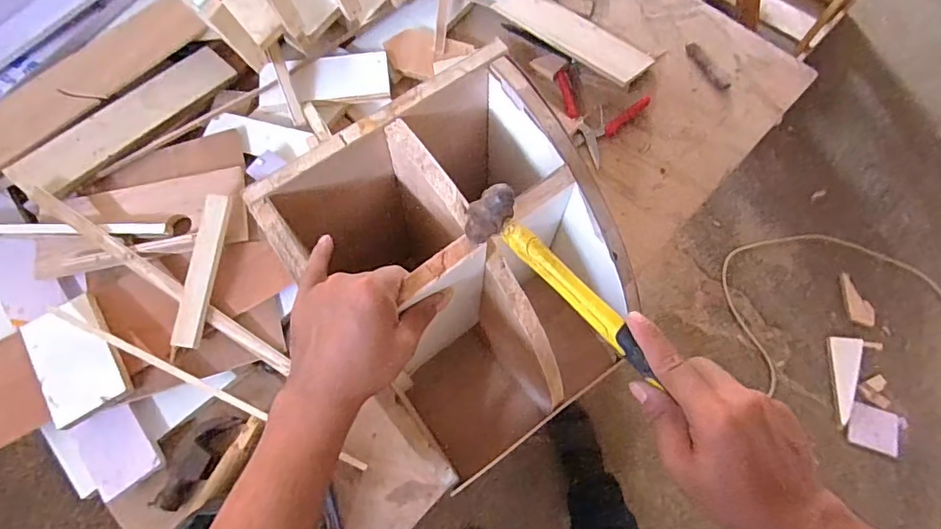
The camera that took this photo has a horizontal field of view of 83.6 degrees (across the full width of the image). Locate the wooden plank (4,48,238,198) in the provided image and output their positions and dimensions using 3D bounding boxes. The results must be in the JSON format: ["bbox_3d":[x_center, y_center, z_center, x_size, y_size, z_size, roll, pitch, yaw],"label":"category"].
[{"bbox_3d":[-0.501,-0.216,0.783,0.078,0.025,0.333,33,61,12],"label":"wooden plank"}]

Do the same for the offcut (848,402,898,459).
[{"bbox_3d":[1.080,0.439,1.406,0.128,0.015,0.111,18,69,8],"label":"offcut"}]

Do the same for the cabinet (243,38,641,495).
[{"bbox_3d":[0.004,0.025,0.588,0.275,0.318,0.312,-34,74,-9],"label":"cabinet"}]

